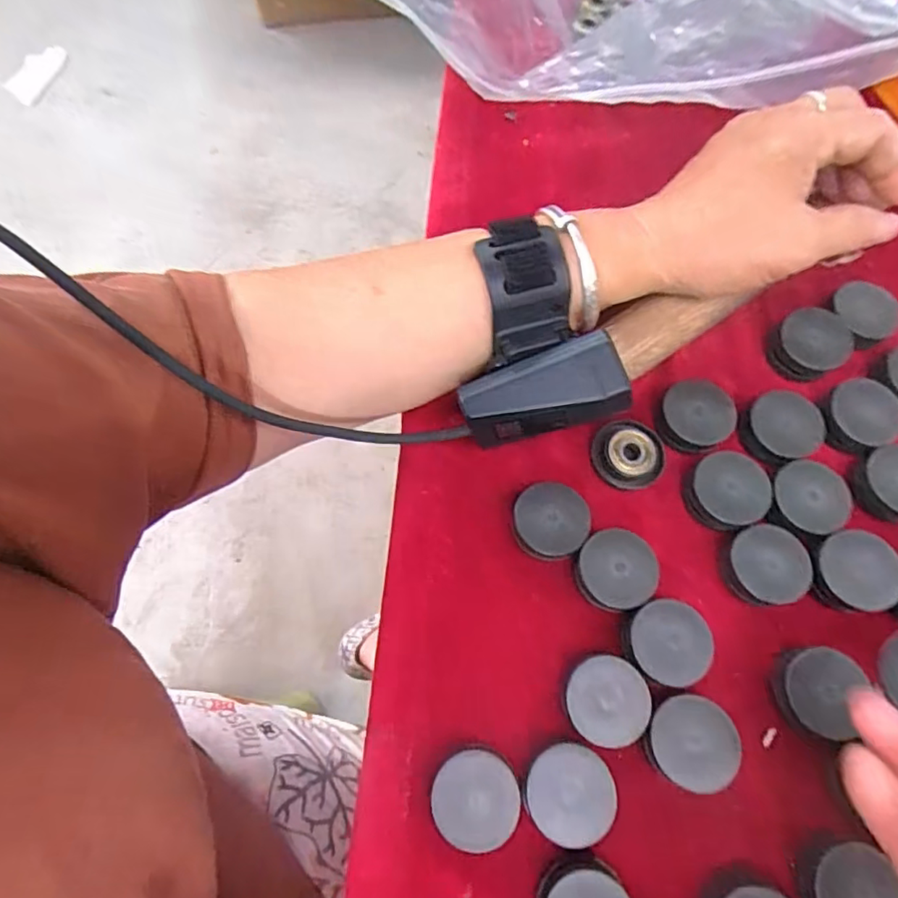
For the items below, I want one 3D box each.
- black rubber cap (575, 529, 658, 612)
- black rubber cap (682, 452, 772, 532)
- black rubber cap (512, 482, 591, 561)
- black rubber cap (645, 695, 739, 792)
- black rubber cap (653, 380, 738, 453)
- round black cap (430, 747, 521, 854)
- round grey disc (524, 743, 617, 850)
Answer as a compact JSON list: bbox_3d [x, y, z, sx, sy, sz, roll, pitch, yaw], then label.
[{"bbox_3d":[0.071,0.051,0.238,0.034,0.009,0.032,-1,71,2],"label":"black rubber cap"},{"bbox_3d":[0.124,0.018,0.250,0.035,0.011,0.032,-1,71,2],"label":"black rubber cap"},{"bbox_3d":[0.045,0.031,0.246,0.033,0.008,0.034,-1,71,2],"label":"black rubber cap"},{"bbox_3d":[0.092,0.112,0.215,0.032,0.012,0.031,-1,71,2],"label":"black rubber cap"},{"bbox_3d":[0.114,-0.016,0.257,0.031,0.008,0.034,-1,71,2],"label":"black rubber cap"},{"bbox_3d":[0.010,0.130,0.209,0.031,0.014,0.031,-1,71,2],"label":"round black cap"},{"bbox_3d":[0.044,0.128,0.210,0.032,0.013,0.032,-1,71,2],"label":"round grey disc"}]

